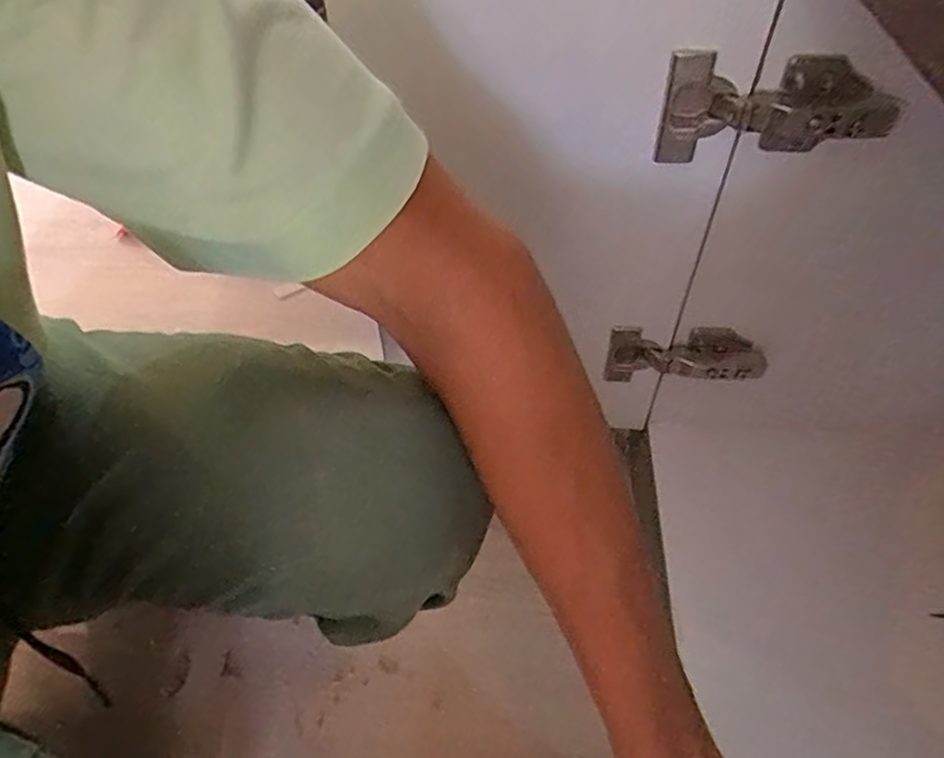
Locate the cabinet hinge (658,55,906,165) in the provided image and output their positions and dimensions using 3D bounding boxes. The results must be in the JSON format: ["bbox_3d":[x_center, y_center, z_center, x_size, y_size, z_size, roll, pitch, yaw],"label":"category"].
[{"bbox_3d":[0.170,-0.155,0.369,0.120,0.054,0.050,0,49,1],"label":"cabinet hinge"}]

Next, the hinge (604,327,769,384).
[{"bbox_3d":[0.171,-0.019,0.515,0.123,0.048,0.031,5,50,6],"label":"hinge"}]

